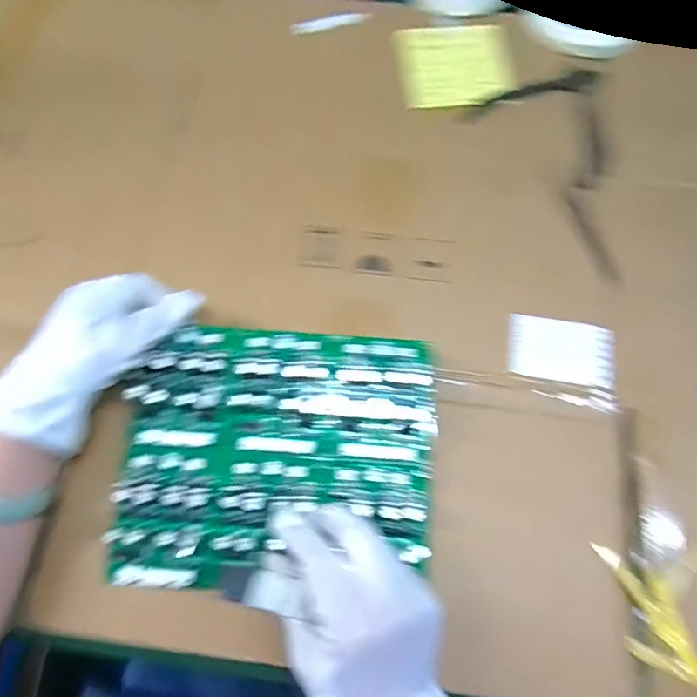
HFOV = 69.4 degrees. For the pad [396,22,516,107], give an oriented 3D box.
[{"bbox_3d":[0.107,-0.291,0.509,0.110,0.010,0.111,-3,70,-1],"label":"pad"}]

